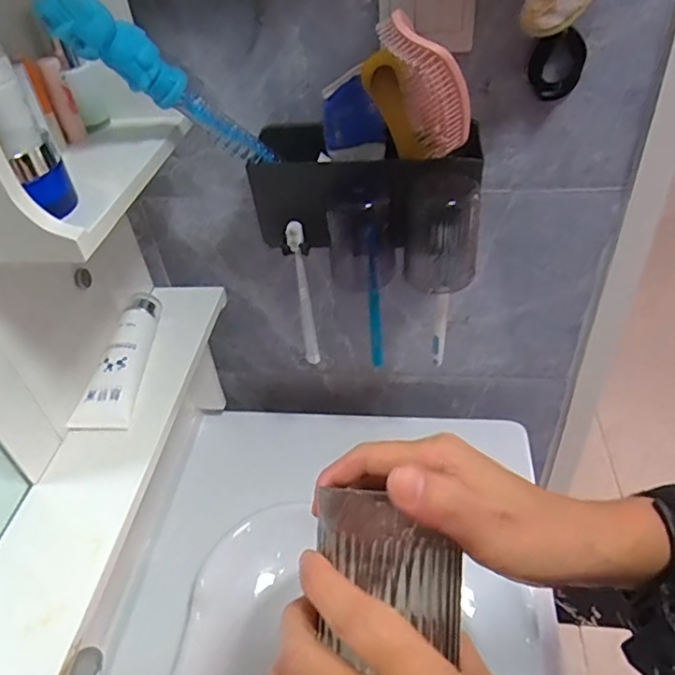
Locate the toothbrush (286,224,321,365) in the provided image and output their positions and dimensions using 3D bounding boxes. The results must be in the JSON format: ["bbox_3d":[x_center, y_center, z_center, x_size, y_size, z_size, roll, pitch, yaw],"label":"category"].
[{"bbox_3d":[-0.037,-0.043,0.617,0.016,0.185,0.015,-10,42,-5],"label":"toothbrush"}]

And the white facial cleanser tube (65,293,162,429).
[{"bbox_3d":[-0.223,0.019,0.572,0.054,0.035,0.159,-3,42,4],"label":"white facial cleanser tube"}]

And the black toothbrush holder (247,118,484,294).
[{"bbox_3d":[0.030,-0.129,0.570,0.223,0.131,0.129,7,43,15],"label":"black toothbrush holder"}]

